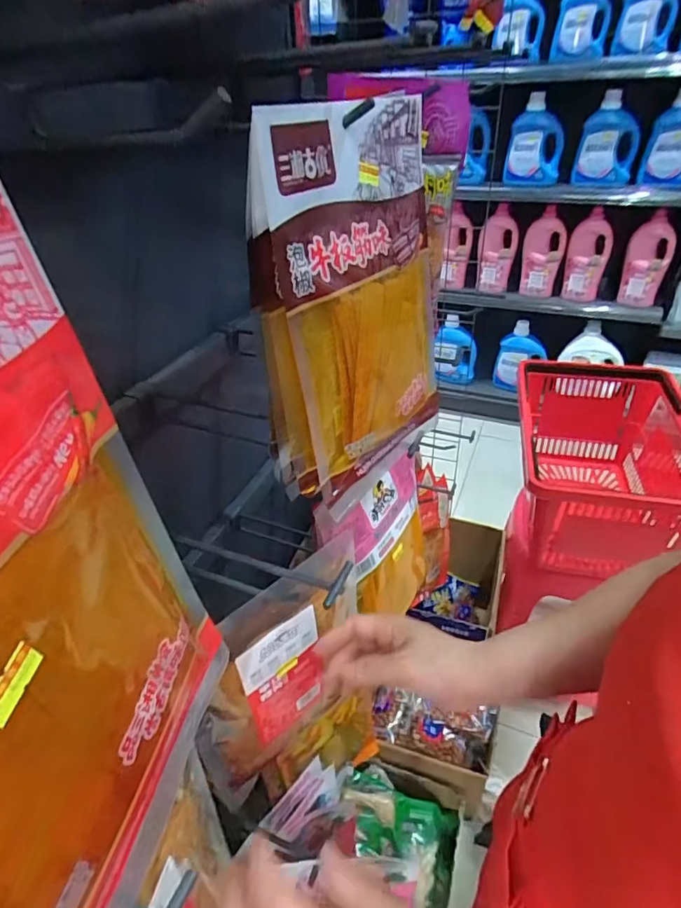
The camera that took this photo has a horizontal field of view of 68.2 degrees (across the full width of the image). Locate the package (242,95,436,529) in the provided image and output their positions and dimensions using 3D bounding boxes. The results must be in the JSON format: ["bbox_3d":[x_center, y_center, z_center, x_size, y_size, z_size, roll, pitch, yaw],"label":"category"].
[{"bbox_3d":[0.016,-0.104,0.377,0.027,0.259,0.181,18,38,38],"label":"package"}]

